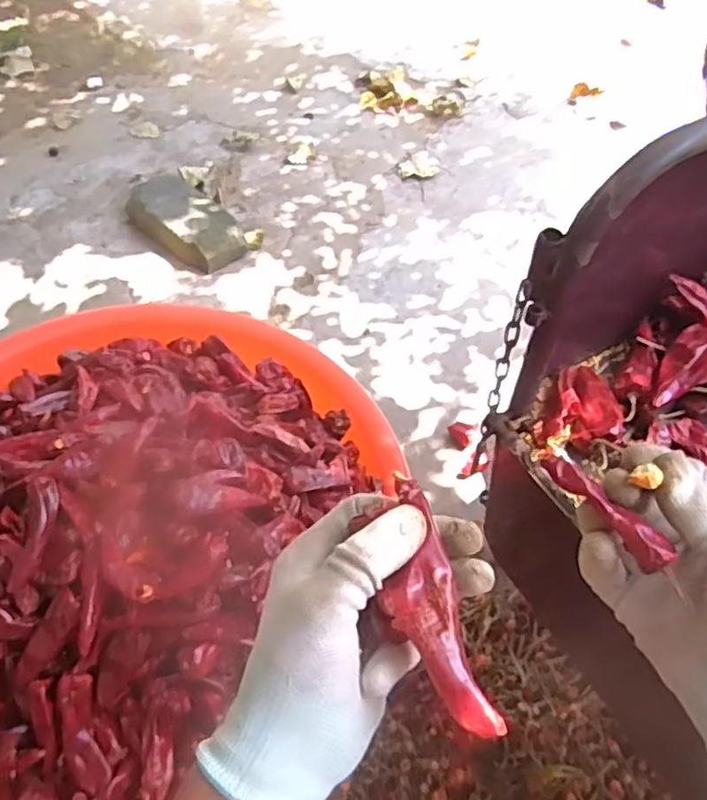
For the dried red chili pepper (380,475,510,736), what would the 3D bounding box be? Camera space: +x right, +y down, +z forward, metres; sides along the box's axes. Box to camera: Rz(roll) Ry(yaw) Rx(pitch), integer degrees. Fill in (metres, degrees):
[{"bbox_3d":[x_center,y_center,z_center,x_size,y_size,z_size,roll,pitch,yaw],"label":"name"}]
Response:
[{"bbox_3d":[0.030,0.086,0.279,0.030,0.014,0.109,-11,65,-12],"label":"dried red chili pepper"}]

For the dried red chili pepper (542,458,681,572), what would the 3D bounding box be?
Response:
[{"bbox_3d":[0.115,0.048,0.297,0.011,0.009,0.065,-34,63,-25],"label":"dried red chili pepper"}]

